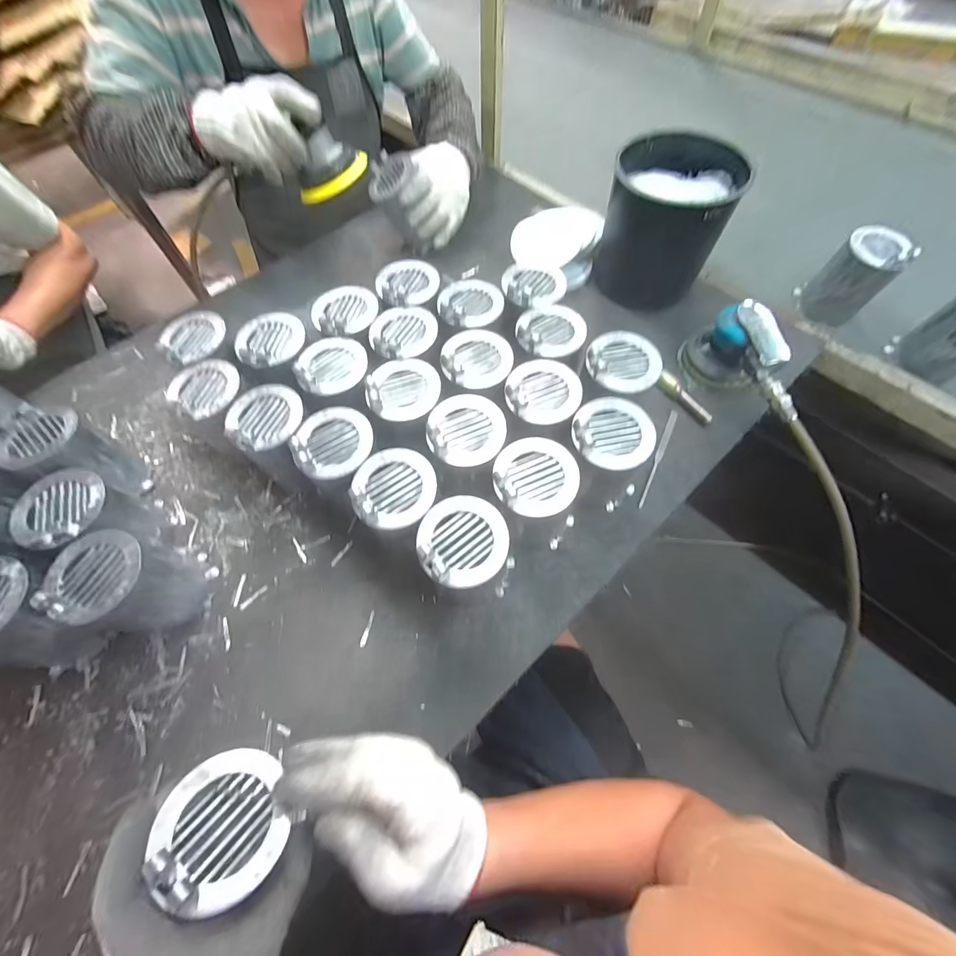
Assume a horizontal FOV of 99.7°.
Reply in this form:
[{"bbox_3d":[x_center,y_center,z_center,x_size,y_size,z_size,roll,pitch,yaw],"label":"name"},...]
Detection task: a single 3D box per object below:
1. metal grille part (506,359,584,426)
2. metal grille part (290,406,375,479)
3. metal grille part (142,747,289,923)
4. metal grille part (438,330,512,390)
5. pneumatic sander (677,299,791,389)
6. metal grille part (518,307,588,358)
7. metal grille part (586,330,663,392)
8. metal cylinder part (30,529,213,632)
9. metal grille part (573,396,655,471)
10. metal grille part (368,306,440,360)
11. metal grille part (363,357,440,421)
[{"bbox_3d":[0.076,-0.103,0.470,0.085,0.015,0.087,-1,63,2],"label":"metal grille part"},{"bbox_3d":[-0.162,-0.045,0.448,0.081,0.024,0.088,-1,63,2],"label":"metal grille part"},{"bbox_3d":[-0.177,0.241,0.277,0.078,0.020,0.082,13,43,-12],"label":"metal grille part"},{"bbox_3d":[-0.001,-0.150,0.492,0.084,0.016,0.087,0,67,0],"label":"metal grille part"},{"bbox_3d":[0.365,-0.183,0.576,0.091,0.092,0.121,-9,63,-2],"label":"pneumatic sander"},{"bbox_3d":[0.092,-0.192,0.511,0.086,0.019,0.079,-1,63,2],"label":"metal grille part"},{"bbox_3d":[0.177,-0.142,0.483,0.086,0.017,0.088,0,69,-1],"label":"metal grille part"},{"bbox_3d":[-0.367,0.112,0.431,0.093,0.130,0.088,-1,63,2],"label":"metal cylinder part"},{"bbox_3d":[0.150,-0.051,0.437,0.086,0.017,0.086,-1,63,2],"label":"metal grille part"},{"bbox_3d":[-0.095,-0.191,0.512,0.084,0.016,0.081,-11,63,-4],"label":"metal grille part"},{"bbox_3d":[-0.088,-0.107,0.478,0.083,0.019,0.082,-5,63,0],"label":"metal grille part"}]

